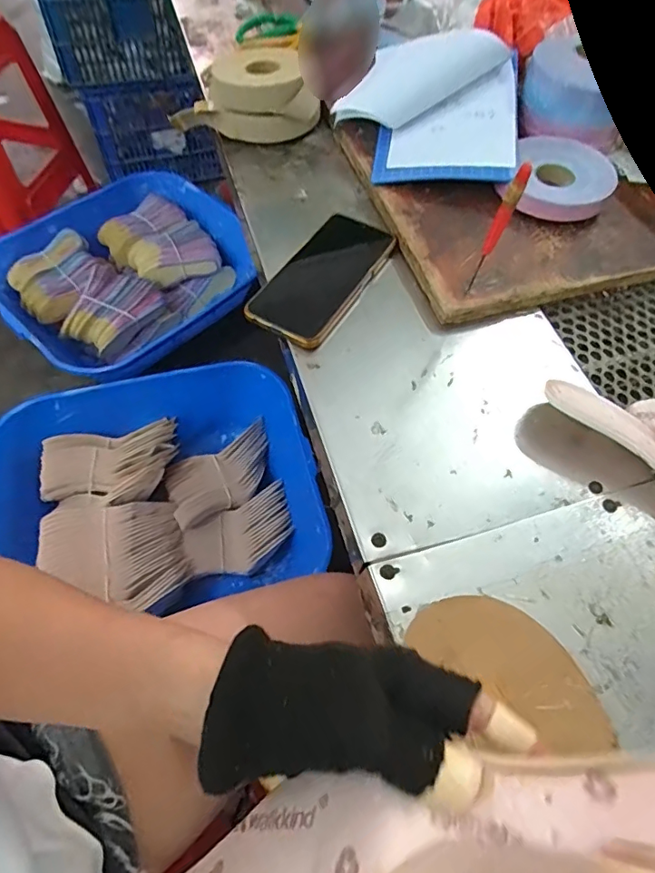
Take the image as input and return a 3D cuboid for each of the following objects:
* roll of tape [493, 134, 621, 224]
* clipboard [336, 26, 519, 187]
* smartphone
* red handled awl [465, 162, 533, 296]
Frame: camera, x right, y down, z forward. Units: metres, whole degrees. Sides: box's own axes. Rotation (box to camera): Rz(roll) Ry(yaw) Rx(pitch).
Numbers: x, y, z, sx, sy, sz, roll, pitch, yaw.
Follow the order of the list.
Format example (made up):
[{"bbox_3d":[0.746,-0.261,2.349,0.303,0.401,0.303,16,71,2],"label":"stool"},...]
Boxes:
[{"bbox_3d":[0.231,-0.256,0.510,0.099,0.029,0.101,2,60,-3],"label":"roll of tape"},{"bbox_3d":[0.107,-0.347,0.546,0.187,0.029,0.195,4,74,6],"label":"clipboard"},{"bbox_3d":[-0.003,-0.151,0.477,0.079,0.012,0.164,28,62,13],"label":"smartphone"},{"bbox_3d":[0.133,-0.159,0.403,0.012,0.116,0.012,21,61,9],"label":"red handled awl"}]

